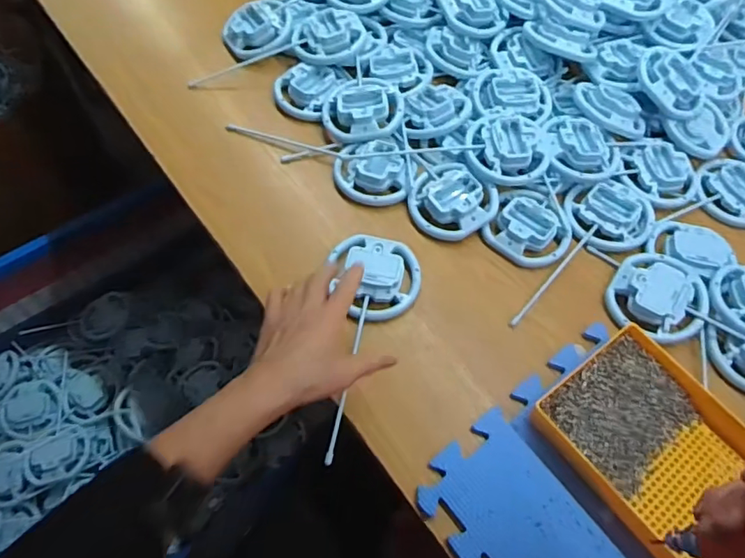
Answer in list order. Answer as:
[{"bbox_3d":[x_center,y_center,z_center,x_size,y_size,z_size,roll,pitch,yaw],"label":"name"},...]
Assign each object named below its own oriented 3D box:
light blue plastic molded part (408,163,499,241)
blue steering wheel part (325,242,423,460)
[{"bbox_3d":[0.095,-0.093,0.648,0.093,0.032,0.099,2,60,-3],"label":"light blue plastic molded part"},{"bbox_3d":[-0.012,0.062,0.567,0.098,0.025,0.245,11,65,2],"label":"blue steering wheel part"}]

